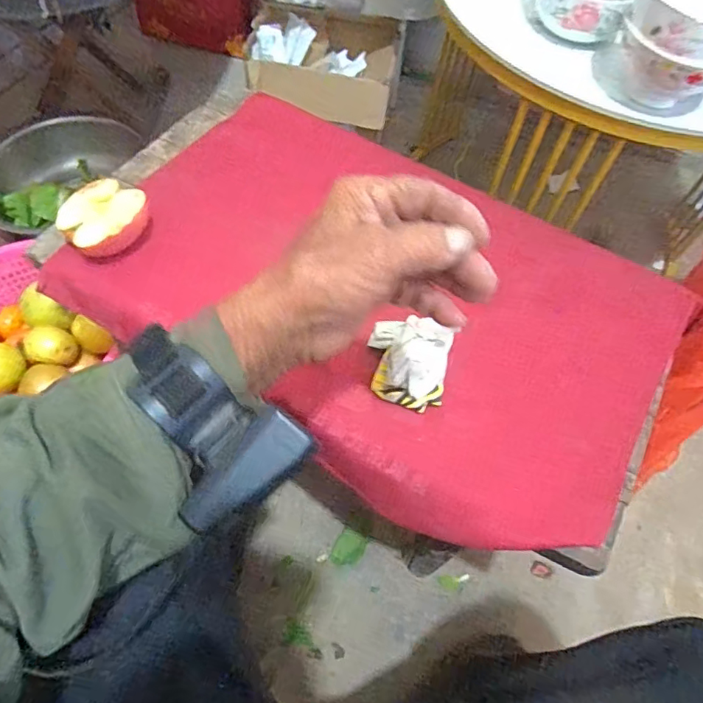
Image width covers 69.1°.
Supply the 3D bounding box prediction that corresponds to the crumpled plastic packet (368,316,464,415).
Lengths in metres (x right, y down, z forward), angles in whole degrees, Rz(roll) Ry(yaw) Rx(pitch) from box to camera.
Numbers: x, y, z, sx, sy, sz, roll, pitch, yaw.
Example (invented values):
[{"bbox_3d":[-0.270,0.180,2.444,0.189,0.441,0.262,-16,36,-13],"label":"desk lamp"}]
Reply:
[{"bbox_3d":[0.058,0.005,0.503,0.080,0.043,0.087,13,61,4],"label":"crumpled plastic packet"}]

